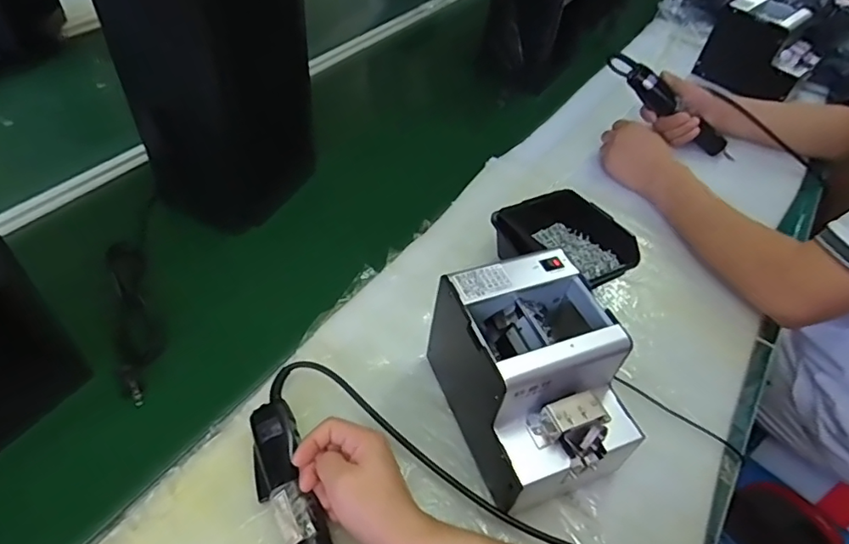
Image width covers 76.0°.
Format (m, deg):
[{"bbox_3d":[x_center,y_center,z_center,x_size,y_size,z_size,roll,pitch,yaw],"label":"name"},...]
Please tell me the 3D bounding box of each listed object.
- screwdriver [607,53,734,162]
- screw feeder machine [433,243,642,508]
[{"bbox_3d":[0.413,-0.272,0.899,0.259,0.049,0.045,43,53,0],"label":"screwdriver"},{"bbox_3d":[0.099,0.096,0.499,0.126,0.138,0.172,-13,50,-17],"label":"screw feeder machine"}]

